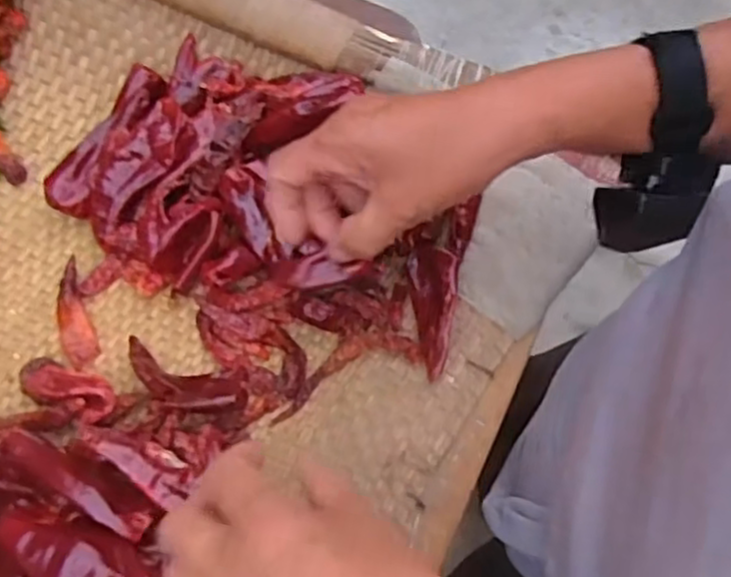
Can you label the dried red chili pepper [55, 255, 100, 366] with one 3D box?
[{"bbox_3d":[-0.188,0.016,0.453,0.022,0.007,0.069,-13,81,-9],"label":"dried red chili pepper"}]

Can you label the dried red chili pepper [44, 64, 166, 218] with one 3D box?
[{"bbox_3d":[-0.177,-0.102,0.482,0.031,0.019,0.114,32,84,15],"label":"dried red chili pepper"}]

